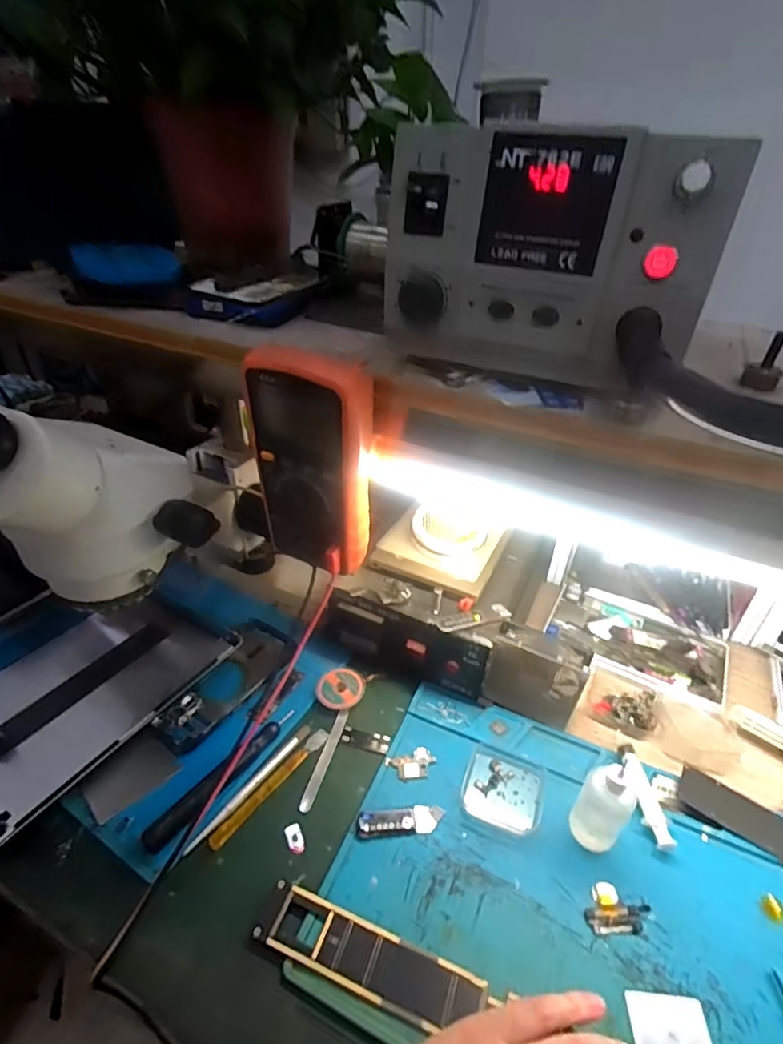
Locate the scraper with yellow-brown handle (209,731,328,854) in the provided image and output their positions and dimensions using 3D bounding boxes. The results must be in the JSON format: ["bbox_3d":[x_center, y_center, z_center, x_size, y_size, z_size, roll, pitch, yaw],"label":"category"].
[{"bbox_3d":[-0.096,0.213,0.423,0.012,0.005,0.120,25,43,29],"label":"scraper with yellow-brown handle"}]

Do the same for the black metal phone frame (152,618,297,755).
[{"bbox_3d":[-0.154,0.153,0.498,0.066,0.011,0.149,16,39,19],"label":"black metal phone frame"}]

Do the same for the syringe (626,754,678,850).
[{"bbox_3d":[0.204,0.223,0.419,0.017,0.013,0.072,0,36,-2],"label":"syringe"}]

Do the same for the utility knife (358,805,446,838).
[{"bbox_3d":[0.007,0.232,0.404,0.066,0.005,0.019,-1,37,-4],"label":"utility knife"}]

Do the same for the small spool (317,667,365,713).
[{"bbox_3d":[-0.049,0.157,0.493,0.042,0.009,0.044,1,36,-1],"label":"small spool"}]

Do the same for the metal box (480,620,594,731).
[{"bbox_3d":[0.129,0.138,0.467,0.079,0.088,0.033,19,40,22],"label":"metal box"}]

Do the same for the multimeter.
[{"bbox_3d":[-0.057,-0.041,0.391,0.089,0.170,0.049,19,40,23],"label":"multimeter"}]

